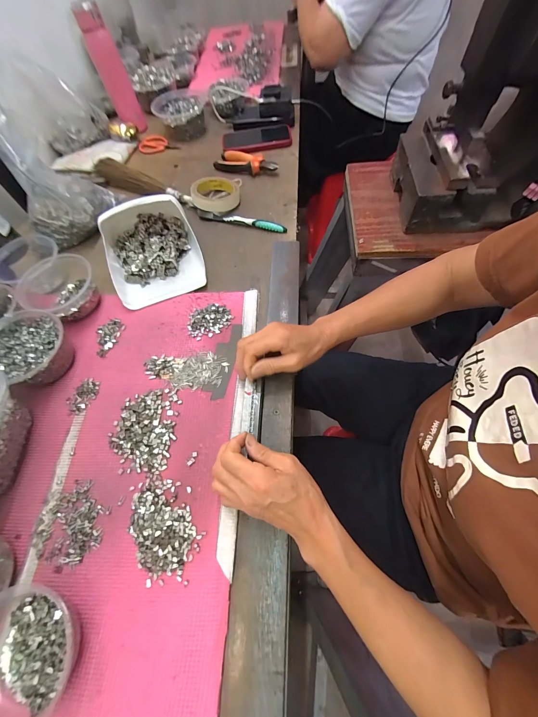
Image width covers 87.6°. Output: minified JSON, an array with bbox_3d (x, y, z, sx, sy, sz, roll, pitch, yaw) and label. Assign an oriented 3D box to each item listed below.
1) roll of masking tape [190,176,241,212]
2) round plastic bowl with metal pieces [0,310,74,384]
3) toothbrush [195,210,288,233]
[{"bbox_3d":[-0.112,-0.344,0.583,0.093,0.032,0.096,-1,64,2],"label":"roll of masking tape"},{"bbox_3d":[-0.350,-0.013,0.413,0.118,0.053,0.104,17,66,11],"label":"round plastic bowl with metal pieces"},{"bbox_3d":[-0.057,-0.273,0.551,0.188,0.012,0.014,17,66,11],"label":"toothbrush"}]

